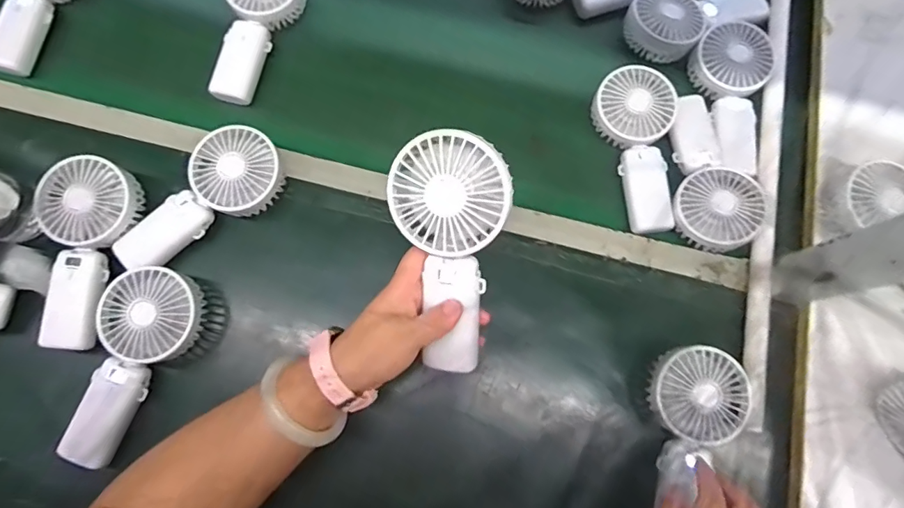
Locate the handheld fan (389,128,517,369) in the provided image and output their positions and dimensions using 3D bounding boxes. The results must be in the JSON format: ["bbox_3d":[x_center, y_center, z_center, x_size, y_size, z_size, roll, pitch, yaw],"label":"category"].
[{"bbox_3d":[-0.001,0.006,0.360,0.080,0.028,0.185,-1,112,-2],"label":"handheld fan"}]

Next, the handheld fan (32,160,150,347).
[{"bbox_3d":[-0.368,-0.003,0.472,0.083,0.038,0.181,9,77,1],"label":"handheld fan"}]

